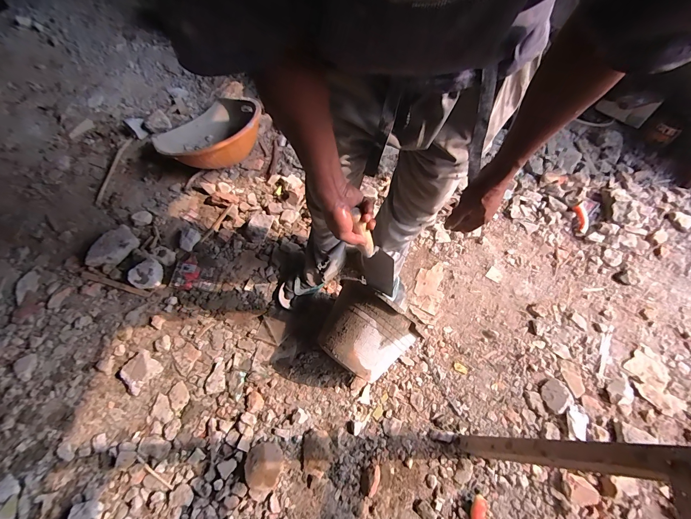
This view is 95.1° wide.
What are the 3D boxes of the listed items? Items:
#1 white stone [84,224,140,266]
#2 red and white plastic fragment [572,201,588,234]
[{"bbox_3d":[-0.827,-0.046,1.128,0.114,0.072,0.183,23,63,9],"label":"white stone"},{"bbox_3d":[0.906,-0.160,1.215,0.042,0.011,0.124,1,77,-1],"label":"red and white plastic fragment"}]

